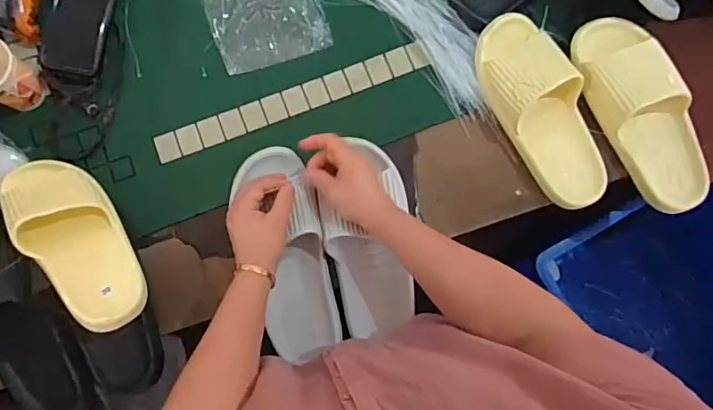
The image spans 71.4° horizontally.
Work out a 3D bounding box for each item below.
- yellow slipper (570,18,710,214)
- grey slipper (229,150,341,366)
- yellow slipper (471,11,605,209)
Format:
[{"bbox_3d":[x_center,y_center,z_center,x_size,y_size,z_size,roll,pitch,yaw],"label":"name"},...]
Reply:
[{"bbox_3d":[0.355,-0.113,0.613,0.101,0.058,0.255,-22,82,-5],"label":"yellow slipper"},{"bbox_3d":[-0.087,0.055,0.616,0.092,0.061,0.270,-12,82,-3],"label":"grey slipper"},{"bbox_3d":[0.238,-0.124,0.616,0.101,0.069,0.253,-26,83,-5],"label":"yellow slipper"}]

